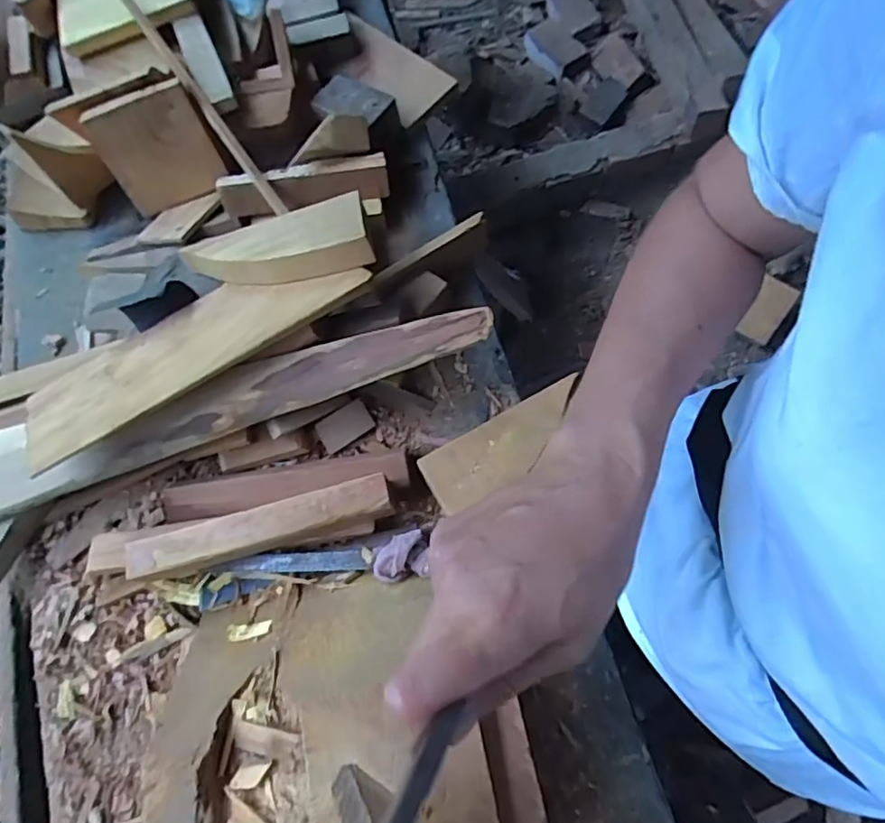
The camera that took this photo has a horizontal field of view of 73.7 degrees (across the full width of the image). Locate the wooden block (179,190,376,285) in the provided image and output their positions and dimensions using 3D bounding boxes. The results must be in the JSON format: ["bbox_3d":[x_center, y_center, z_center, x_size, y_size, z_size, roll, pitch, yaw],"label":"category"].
[{"bbox_3d":[-0.195,-0.201,0.701,0.245,0.045,0.101,-4,67,15],"label":"wooden block"}]

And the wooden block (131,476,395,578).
[{"bbox_3d":[-0.198,0.130,0.649,0.289,0.047,0.044,-15,70,-3],"label":"wooden block"}]

